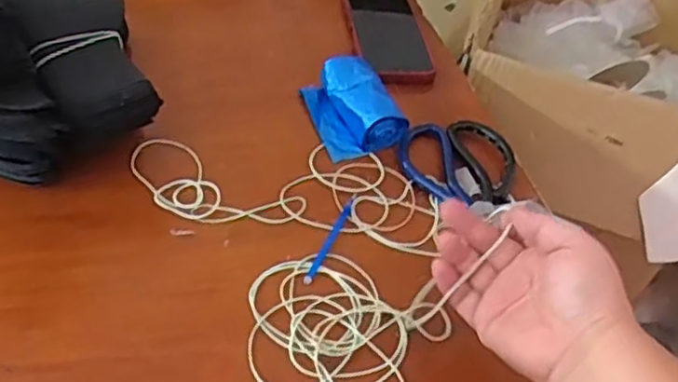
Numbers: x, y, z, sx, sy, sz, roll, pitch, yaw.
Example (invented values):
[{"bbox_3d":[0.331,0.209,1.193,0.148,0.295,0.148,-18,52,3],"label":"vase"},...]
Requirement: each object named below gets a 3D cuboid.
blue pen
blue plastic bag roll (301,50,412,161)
[{"bbox_3d":[-0.005,0.036,0.570,0.006,0.004,0.103,20,47,12],"label":"blue pen"},{"bbox_3d":[0.010,-0.086,0.671,0.072,0.036,0.110,-15,49,-20],"label":"blue plastic bag roll"}]

